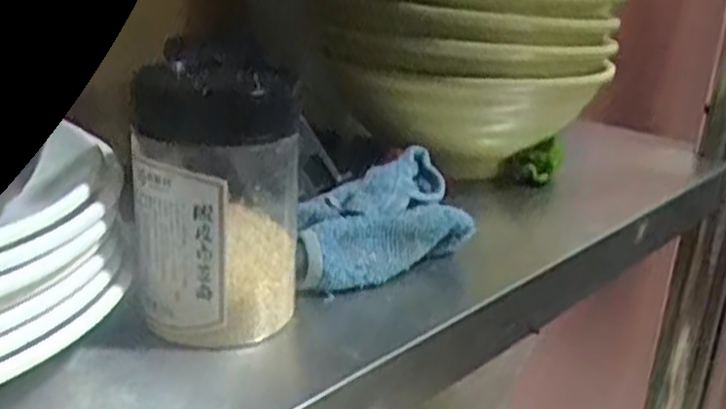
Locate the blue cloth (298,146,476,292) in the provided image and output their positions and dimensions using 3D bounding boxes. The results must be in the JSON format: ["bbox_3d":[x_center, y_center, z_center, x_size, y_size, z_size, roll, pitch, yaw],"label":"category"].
[{"bbox_3d":[0.007,0.005,0.388,0.107,0.021,0.059,-19,56,-35],"label":"blue cloth"}]

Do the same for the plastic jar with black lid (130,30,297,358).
[{"bbox_3d":[-0.060,0.005,0.324,0.064,0.094,0.067,-1,21,-9],"label":"plastic jar with black lid"}]

